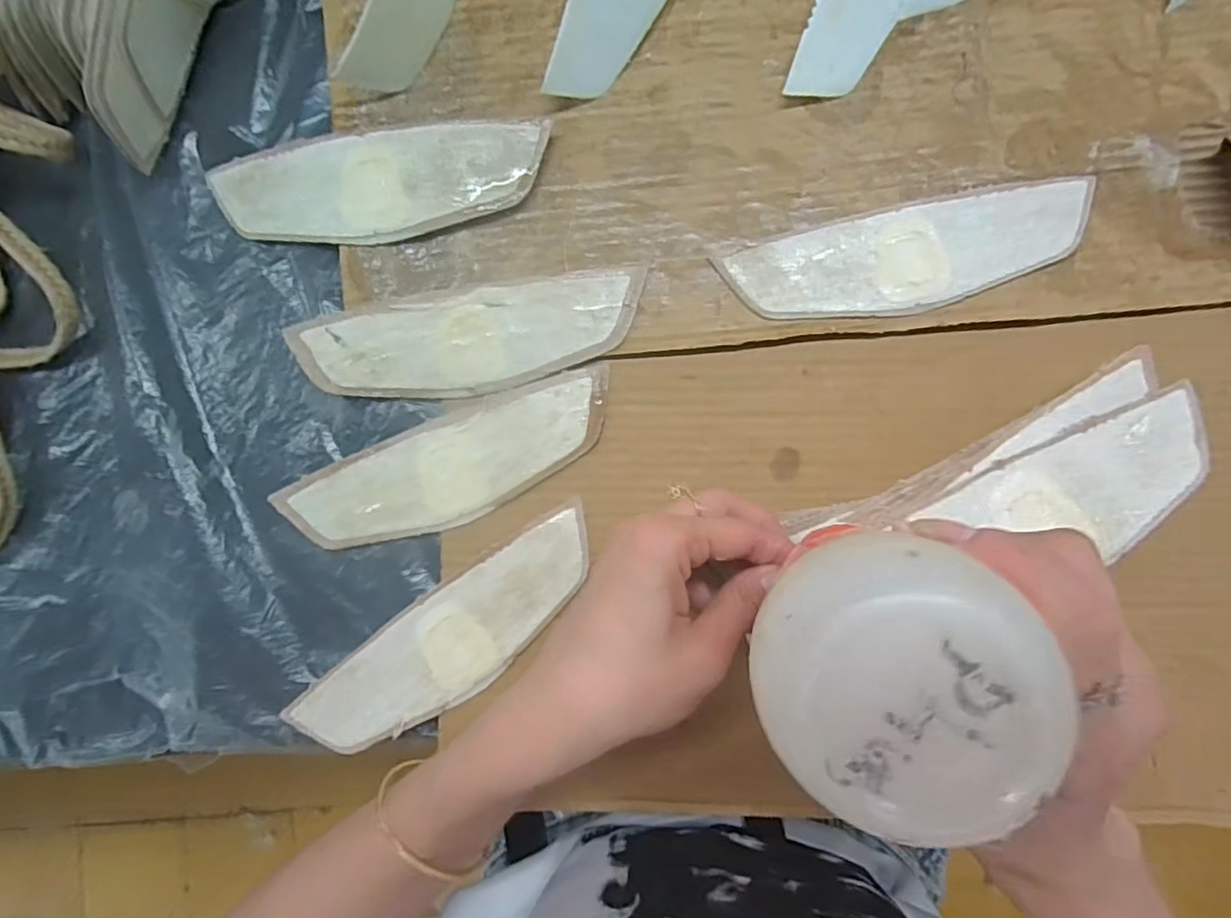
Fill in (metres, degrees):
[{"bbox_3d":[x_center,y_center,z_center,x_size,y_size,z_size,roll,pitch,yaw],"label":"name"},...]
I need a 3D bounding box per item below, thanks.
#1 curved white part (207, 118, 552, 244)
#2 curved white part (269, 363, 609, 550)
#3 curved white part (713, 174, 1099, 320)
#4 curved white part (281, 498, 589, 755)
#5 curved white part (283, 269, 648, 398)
[{"bbox_3d":[-0.115,-0.135,0.298,0.163,0.013,0.050,-9,89,2],"label":"curved white part"},{"bbox_3d":[-0.082,0.005,0.303,0.171,0.009,0.050,-20,88,2],"label":"curved white part"},{"bbox_3d":[0.140,-0.097,0.293,0.171,0.005,0.051,-10,89,2],"label":"curved white part"},{"bbox_3d":[-0.080,0.090,0.298,0.170,0.006,0.050,-34,88,1],"label":"curved white part"},{"bbox_3d":[-0.072,-0.058,0.300,0.169,0.006,0.048,-8,89,2],"label":"curved white part"}]

